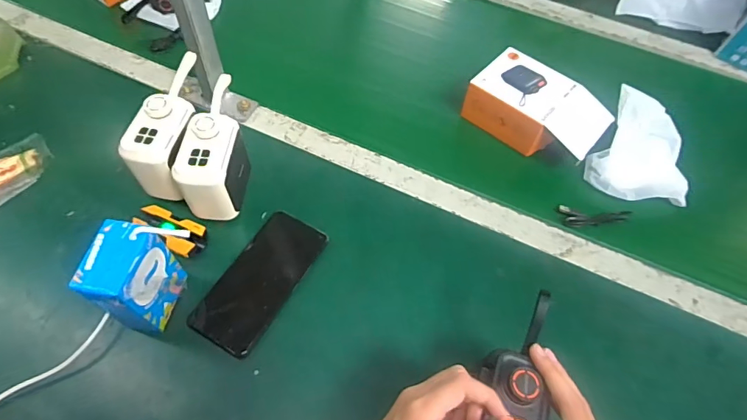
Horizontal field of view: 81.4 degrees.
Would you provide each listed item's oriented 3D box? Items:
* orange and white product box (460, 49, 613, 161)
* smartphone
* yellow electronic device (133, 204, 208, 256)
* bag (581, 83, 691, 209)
[{"bbox_3d":[0.216,-0.130,0.579,0.167,0.067,0.097,37,63,18],"label":"orange and white product box"},{"bbox_3d":[-0.119,0.072,0.460,0.075,0.005,0.151,28,60,13],"label":"smartphone"},{"bbox_3d":[-0.222,0.024,0.477,0.076,0.023,0.037,22,59,10],"label":"yellow electronic device"},{"bbox_3d":[0.338,-0.075,0.538,0.116,0.061,0.122,16,58,6],"label":"bag"}]

